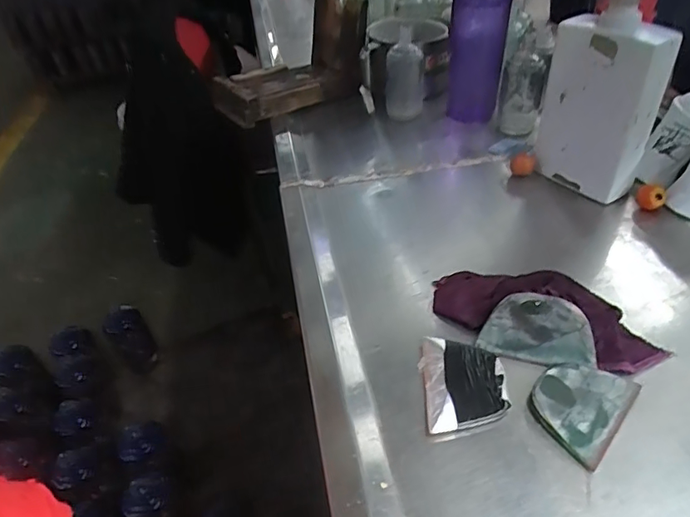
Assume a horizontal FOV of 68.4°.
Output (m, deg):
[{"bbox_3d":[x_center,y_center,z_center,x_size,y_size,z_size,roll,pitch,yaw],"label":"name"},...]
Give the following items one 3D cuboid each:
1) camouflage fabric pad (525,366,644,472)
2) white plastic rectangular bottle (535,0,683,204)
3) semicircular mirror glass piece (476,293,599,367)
[{"bbox_3d":[0.167,0.102,0.364,0.057,0.012,0.081,27,49,35],"label":"camouflage fabric pad"},{"bbox_3d":[0.278,-0.167,0.551,0.060,0.191,0.113,-27,42,-27],"label":"white plastic rectangular bottle"},{"bbox_3d":[0.155,0.056,0.406,0.083,0.004,0.058,11,67,25],"label":"semicircular mirror glass piece"}]

